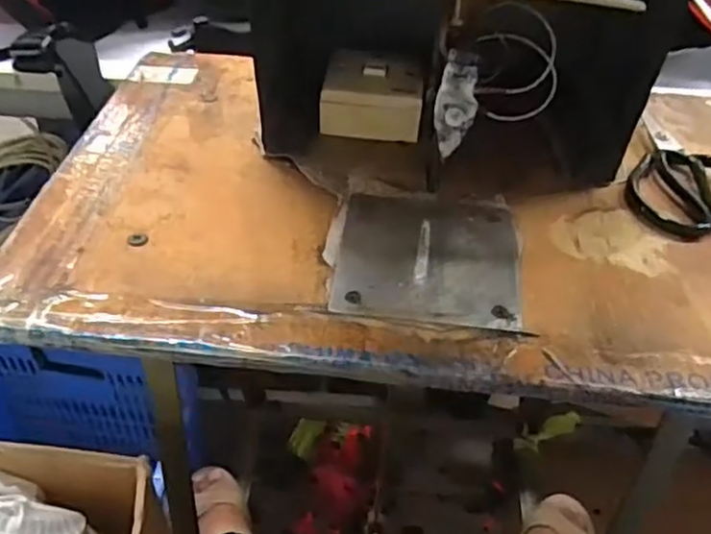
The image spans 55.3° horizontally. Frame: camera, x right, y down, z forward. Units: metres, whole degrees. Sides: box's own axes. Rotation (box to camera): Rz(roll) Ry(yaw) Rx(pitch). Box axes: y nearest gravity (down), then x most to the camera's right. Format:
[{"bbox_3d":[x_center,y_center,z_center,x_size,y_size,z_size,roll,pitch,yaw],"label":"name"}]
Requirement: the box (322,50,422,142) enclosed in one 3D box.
[{"bbox_3d":[0.016,-0.152,0.595,0.084,0.037,0.085,6,43,3],"label":"box"}]

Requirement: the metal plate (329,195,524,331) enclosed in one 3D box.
[{"bbox_3d":[0.052,-0.011,0.486,0.125,0.004,0.128,5,43,3],"label":"metal plate"}]

